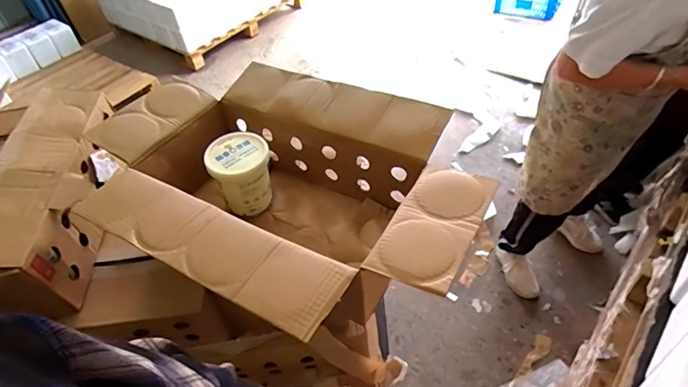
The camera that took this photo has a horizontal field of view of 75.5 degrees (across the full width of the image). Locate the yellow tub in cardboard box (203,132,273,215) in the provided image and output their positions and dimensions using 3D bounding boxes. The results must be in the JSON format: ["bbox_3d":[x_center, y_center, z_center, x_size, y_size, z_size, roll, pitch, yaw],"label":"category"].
[{"bbox_3d":[-0.199,-0.038,0.873,0.110,0.125,0.112,-4,46,4],"label":"yellow tub in cardboard box"}]

